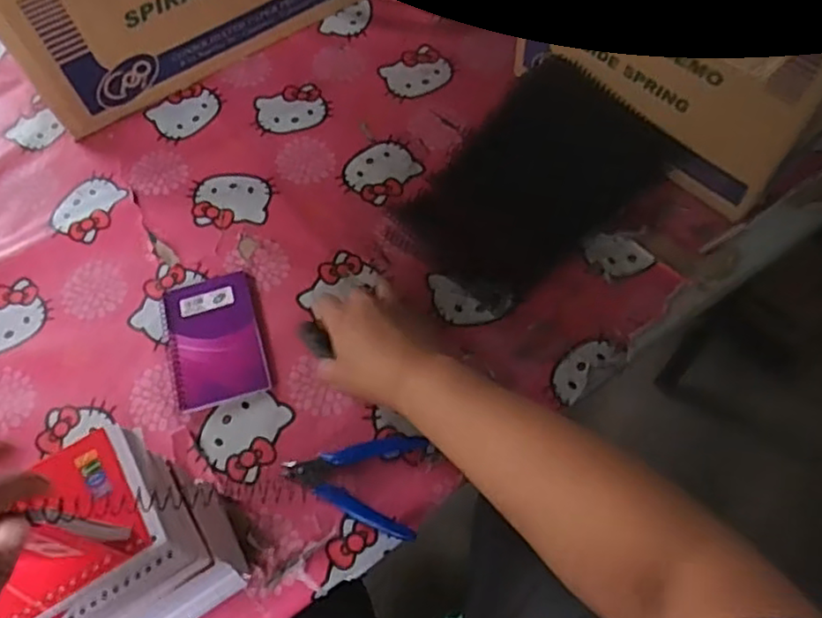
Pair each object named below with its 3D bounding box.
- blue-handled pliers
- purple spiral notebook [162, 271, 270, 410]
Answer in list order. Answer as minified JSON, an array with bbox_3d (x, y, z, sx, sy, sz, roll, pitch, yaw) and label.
[{"bbox_3d":[-0.043,0.136,0.549,0.118,0.008,0.080,16,63,12],"label":"blue-handled pliers"},{"bbox_3d":[-0.184,0.027,0.611,0.085,0.007,0.129,-16,62,-5],"label":"purple spiral notebook"}]

